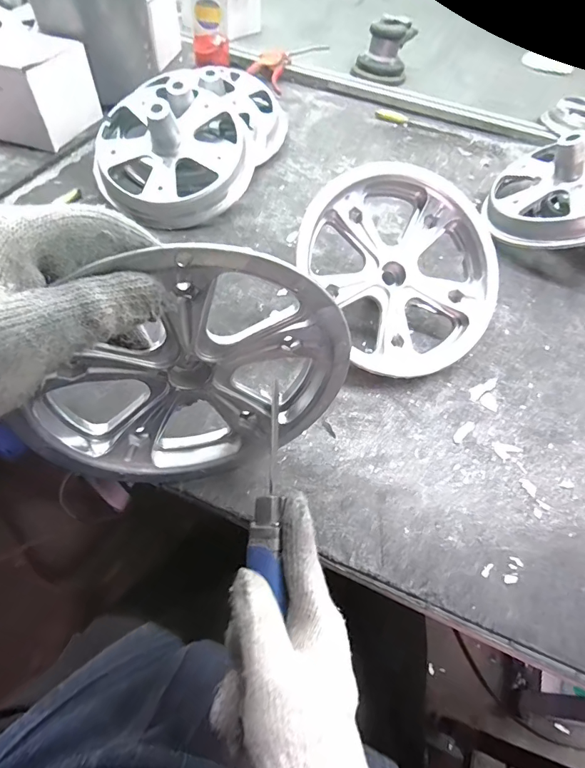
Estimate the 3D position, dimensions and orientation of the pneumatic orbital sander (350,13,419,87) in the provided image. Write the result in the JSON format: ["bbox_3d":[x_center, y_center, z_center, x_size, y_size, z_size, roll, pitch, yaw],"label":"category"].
[{"bbox_3d":[0.187,-0.683,0.834,0.112,0.087,0.128,10,57,2],"label":"pneumatic orbital sander"}]

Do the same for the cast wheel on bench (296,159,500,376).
[{"bbox_3d":[0.117,-0.125,0.441,0.208,0.038,0.208,0,88,-10],"label":"cast wheel on bench"}]

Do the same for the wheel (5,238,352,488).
[{"bbox_3d":[-0.066,0.002,0.282,0.207,0.218,0.049,-14,60,-13],"label":"wheel"}]

